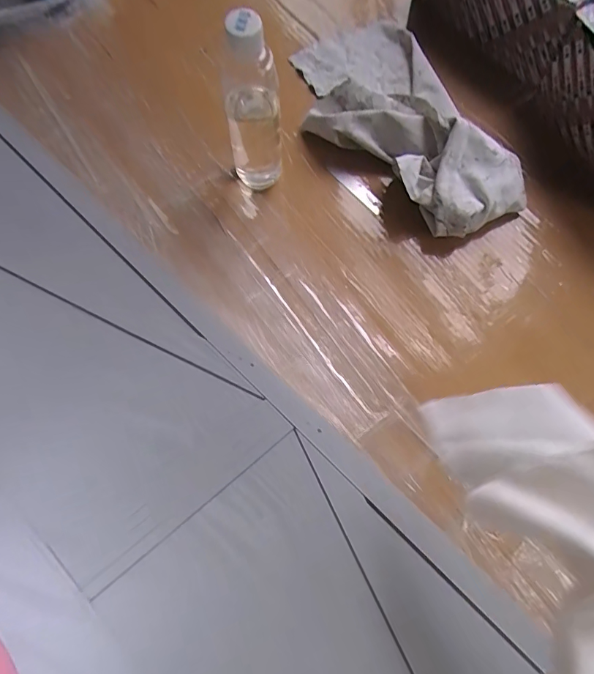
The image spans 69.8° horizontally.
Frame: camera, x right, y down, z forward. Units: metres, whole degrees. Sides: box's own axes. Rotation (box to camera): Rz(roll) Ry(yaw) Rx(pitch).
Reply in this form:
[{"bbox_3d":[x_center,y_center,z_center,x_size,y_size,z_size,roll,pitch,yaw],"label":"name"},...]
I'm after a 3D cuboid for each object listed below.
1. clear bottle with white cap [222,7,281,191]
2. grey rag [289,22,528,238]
[{"bbox_3d":[-0.046,-0.232,0.435,0.054,0.196,0.041,-9,72,-3],"label":"clear bottle with white cap"},{"bbox_3d":[0.117,-0.269,0.519,0.185,0.063,0.347,-26,74,-8],"label":"grey rag"}]

